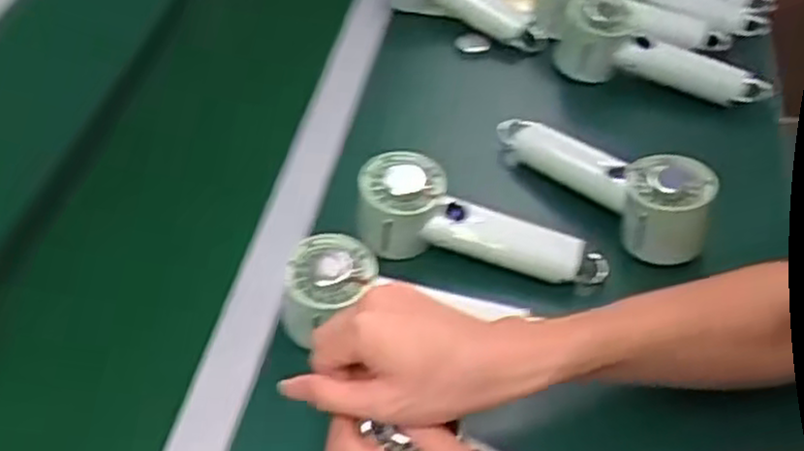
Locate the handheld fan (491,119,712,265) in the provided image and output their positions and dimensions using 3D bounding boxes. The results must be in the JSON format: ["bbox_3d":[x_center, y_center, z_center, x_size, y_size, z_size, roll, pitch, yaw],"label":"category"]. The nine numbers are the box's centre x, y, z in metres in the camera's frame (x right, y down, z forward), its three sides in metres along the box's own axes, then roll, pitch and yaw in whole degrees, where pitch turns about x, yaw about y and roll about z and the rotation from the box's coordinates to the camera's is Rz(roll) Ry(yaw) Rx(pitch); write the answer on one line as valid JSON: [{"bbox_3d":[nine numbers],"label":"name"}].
[{"bbox_3d":[0.166,-0.051,0.641,0.063,0.055,0.200,-33,55,-23],"label":"handheld fan"}]

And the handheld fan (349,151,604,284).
[{"bbox_3d":[0.060,0.006,0.616,0.202,0.057,0.066,19,51,-4],"label":"handheld fan"}]

